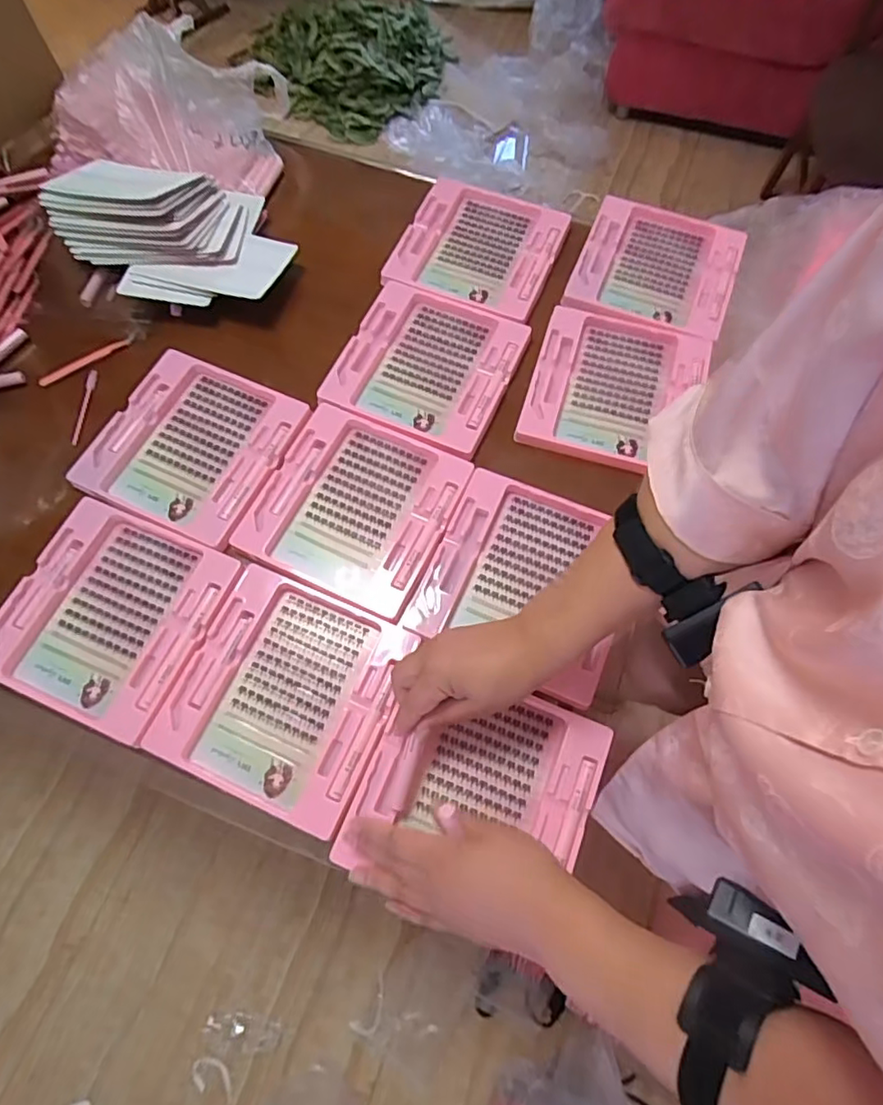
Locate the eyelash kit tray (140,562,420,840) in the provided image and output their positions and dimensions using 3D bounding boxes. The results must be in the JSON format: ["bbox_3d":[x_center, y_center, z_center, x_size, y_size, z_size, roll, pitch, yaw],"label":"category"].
[{"bbox_3d":[-0.143,0.127,0.547,0.193,0.013,0.189,22,68,9],"label":"eyelash kit tray"}]

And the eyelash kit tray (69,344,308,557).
[{"bbox_3d":[-0.273,-0.120,0.650,0.199,0.018,0.189,22,68,9],"label":"eyelash kit tray"}]

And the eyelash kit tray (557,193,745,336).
[{"bbox_3d":[0.273,-0.364,0.754,0.194,0.015,0.201,21,68,9],"label":"eyelash kit tray"}]

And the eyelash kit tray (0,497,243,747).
[{"bbox_3d":[-0.321,0.058,0.578,0.194,0.013,0.194,22,68,9],"label":"eyelash kit tray"}]

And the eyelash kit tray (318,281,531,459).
[{"bbox_3d":[-0.016,-0.221,0.694,0.195,0.013,0.199,22,68,9],"label":"eyelash kit tray"}]

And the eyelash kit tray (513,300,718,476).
[{"bbox_3d":[0.196,-0.192,0.683,0.181,0.017,0.203,17,67,7],"label":"eyelash kit tray"}]

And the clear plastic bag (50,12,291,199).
[{"bbox_3d":[-0.377,-0.586,0.785,0.311,0.125,0.145,18,67,7],"label":"clear plastic bag"}]

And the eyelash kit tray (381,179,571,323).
[{"bbox_3d":[0.047,-0.394,0.761,0.194,0.016,0.193,20,67,8],"label":"eyelash kit tray"}]

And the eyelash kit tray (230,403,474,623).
[{"bbox_3d":[-0.091,-0.051,0.621,0.191,0.015,0.195,23,68,9],"label":"eyelash kit tray"}]

